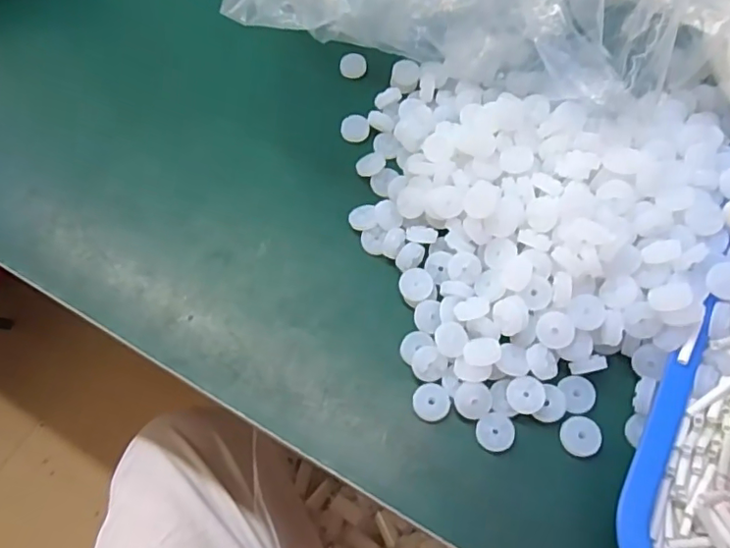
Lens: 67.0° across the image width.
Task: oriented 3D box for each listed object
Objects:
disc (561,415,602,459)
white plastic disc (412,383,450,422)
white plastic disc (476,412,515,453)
[{"bbox_3d":[0.121,0.091,0.309,0.021,0.005,0.021,-1,64,2],"label":"disc"},{"bbox_3d":[0.039,0.074,0.320,0.021,0.004,0.021,-1,64,2],"label":"white plastic disc"},{"bbox_3d":[0.073,0.090,0.312,0.020,0.007,0.020,-1,64,2],"label":"white plastic disc"}]

